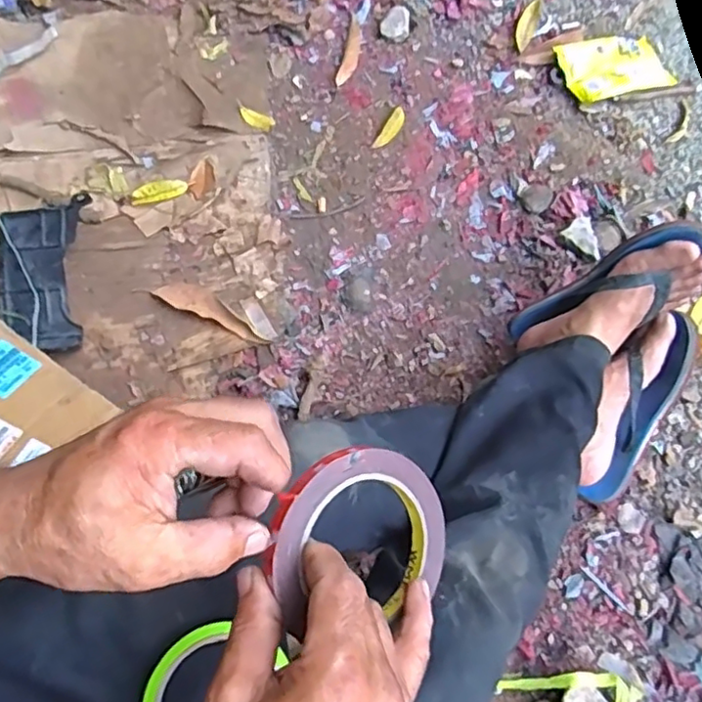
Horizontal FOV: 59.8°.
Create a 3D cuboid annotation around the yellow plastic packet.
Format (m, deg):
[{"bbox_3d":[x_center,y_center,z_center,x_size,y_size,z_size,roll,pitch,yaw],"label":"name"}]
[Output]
[{"bbox_3d":[0.430,-0.463,0.998,0.173,0.028,0.114,-14,70,-9],"label":"yellow plastic packet"}]

